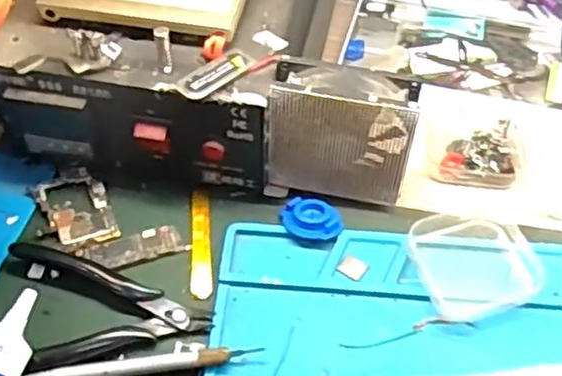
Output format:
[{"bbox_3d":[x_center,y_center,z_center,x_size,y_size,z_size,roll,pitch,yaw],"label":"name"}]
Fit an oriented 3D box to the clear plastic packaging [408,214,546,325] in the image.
[{"bbox_3d":[0.111,0.042,0.407,0.065,0.016,0.062,-13,53,-9],"label":"clear plastic packaging"}]

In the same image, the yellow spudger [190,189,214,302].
[{"bbox_3d":[-0.047,0.032,0.426,0.013,0.004,0.075,-4,52,-2],"label":"yellow spudger"}]

